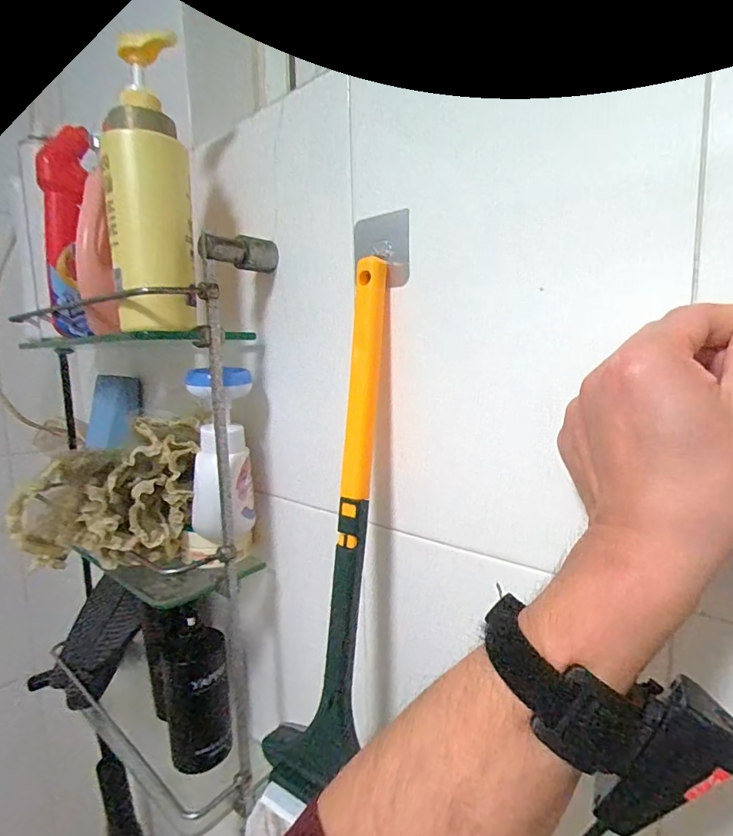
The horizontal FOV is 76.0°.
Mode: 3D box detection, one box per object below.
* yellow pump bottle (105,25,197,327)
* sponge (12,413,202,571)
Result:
[{"bbox_3d":[-0.201,-0.209,0.429,0.052,0.248,0.060,2,8,23],"label":"yellow pump bottle"},{"bbox_3d":[-0.272,0.082,0.499,0.163,0.150,0.124,-7,9,-35],"label":"sponge"}]

